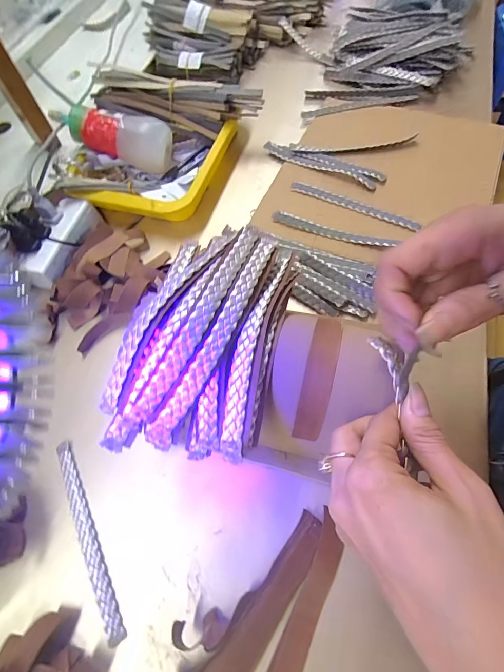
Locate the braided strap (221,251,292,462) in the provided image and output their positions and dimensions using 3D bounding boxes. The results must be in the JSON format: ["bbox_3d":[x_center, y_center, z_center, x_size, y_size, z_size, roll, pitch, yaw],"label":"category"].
[{"bbox_3d":[0.003,0.000,0.237,0.018,0.023,0.166,10,66,11],"label":"braided strap"}]

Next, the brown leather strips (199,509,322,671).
[{"bbox_3d":[0.001,0.216,0.251,0.033,0.022,0.170,33,72,16],"label":"brown leather strips"}]

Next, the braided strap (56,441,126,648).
[{"bbox_3d":[-0.146,0.171,0.290,0.016,0.006,0.168,-29,65,-9],"label":"braided strap"}]

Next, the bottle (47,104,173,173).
[{"bbox_3d":[-0.190,-0.277,0.453,0.155,0.051,0.051,11,66,-14],"label":"bottle"}]

